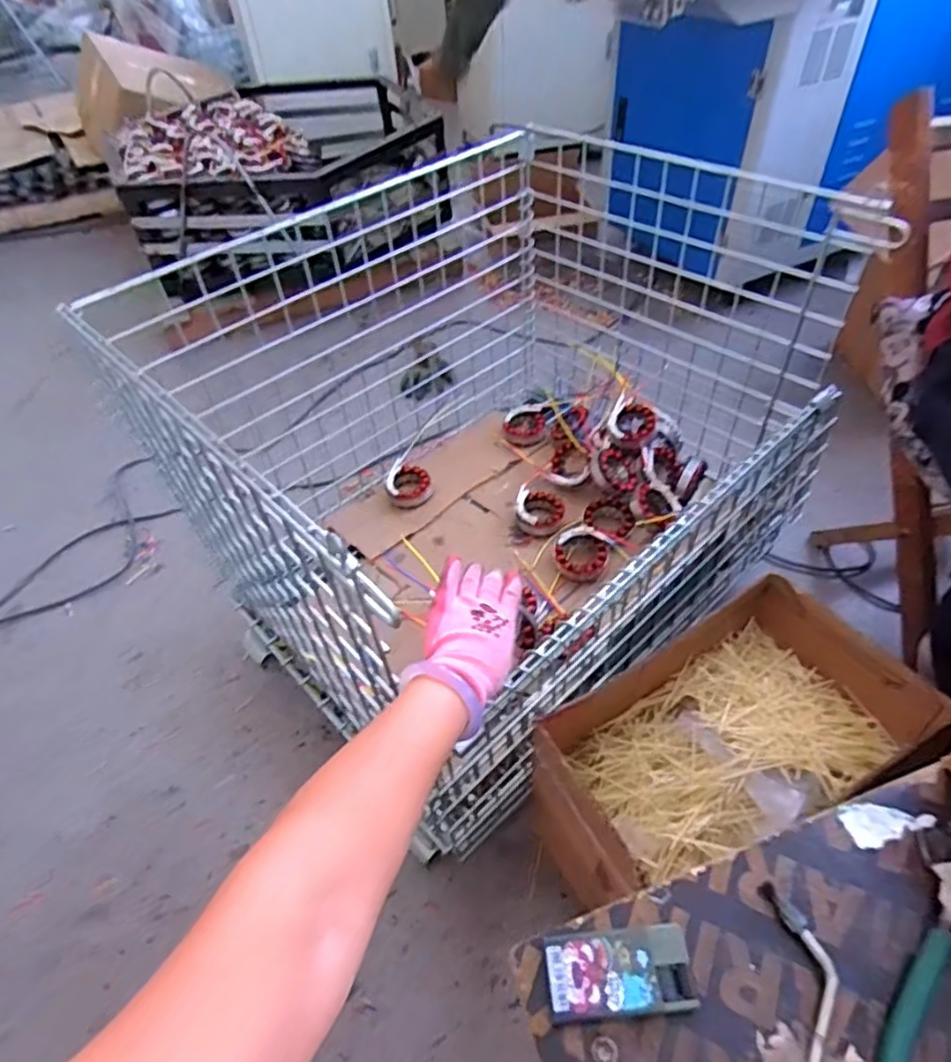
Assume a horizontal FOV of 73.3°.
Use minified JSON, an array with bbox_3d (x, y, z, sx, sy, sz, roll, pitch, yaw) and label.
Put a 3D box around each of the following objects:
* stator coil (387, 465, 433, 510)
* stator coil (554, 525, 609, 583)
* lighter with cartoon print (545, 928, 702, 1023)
[{"bbox_3d":[-0.122,-0.080,1.190,0.079,0.034,0.085,-3,47,3],"label":"stator coil"},{"bbox_3d":[0.173,0.038,1.042,0.088,0.029,0.091,-3,47,3],"label":"stator coil"},{"bbox_3d":[0.068,0.210,0.303,0.067,0.009,0.034,-5,47,0],"label":"lighter with cartoon print"}]

